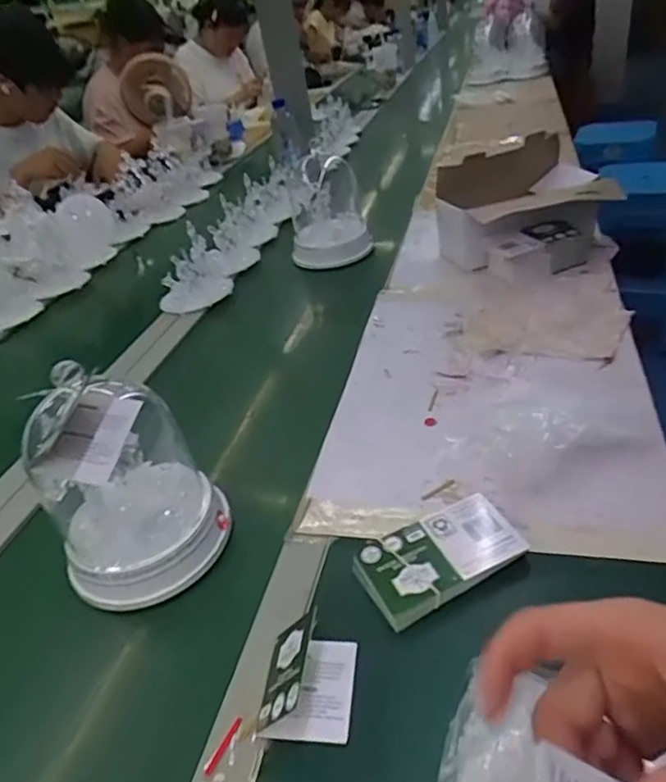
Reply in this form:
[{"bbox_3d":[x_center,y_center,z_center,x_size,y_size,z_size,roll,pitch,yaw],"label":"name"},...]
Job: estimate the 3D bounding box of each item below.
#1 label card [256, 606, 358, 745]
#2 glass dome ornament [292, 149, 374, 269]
[{"bbox_3d":[-0.019,0.197,0.399,0.065,0.042,0.074,-2,35,11],"label":"label card"},{"bbox_3d":[-0.008,-0.328,1.027,0.137,0.177,0.147,-13,34,-2],"label":"glass dome ornament"}]

